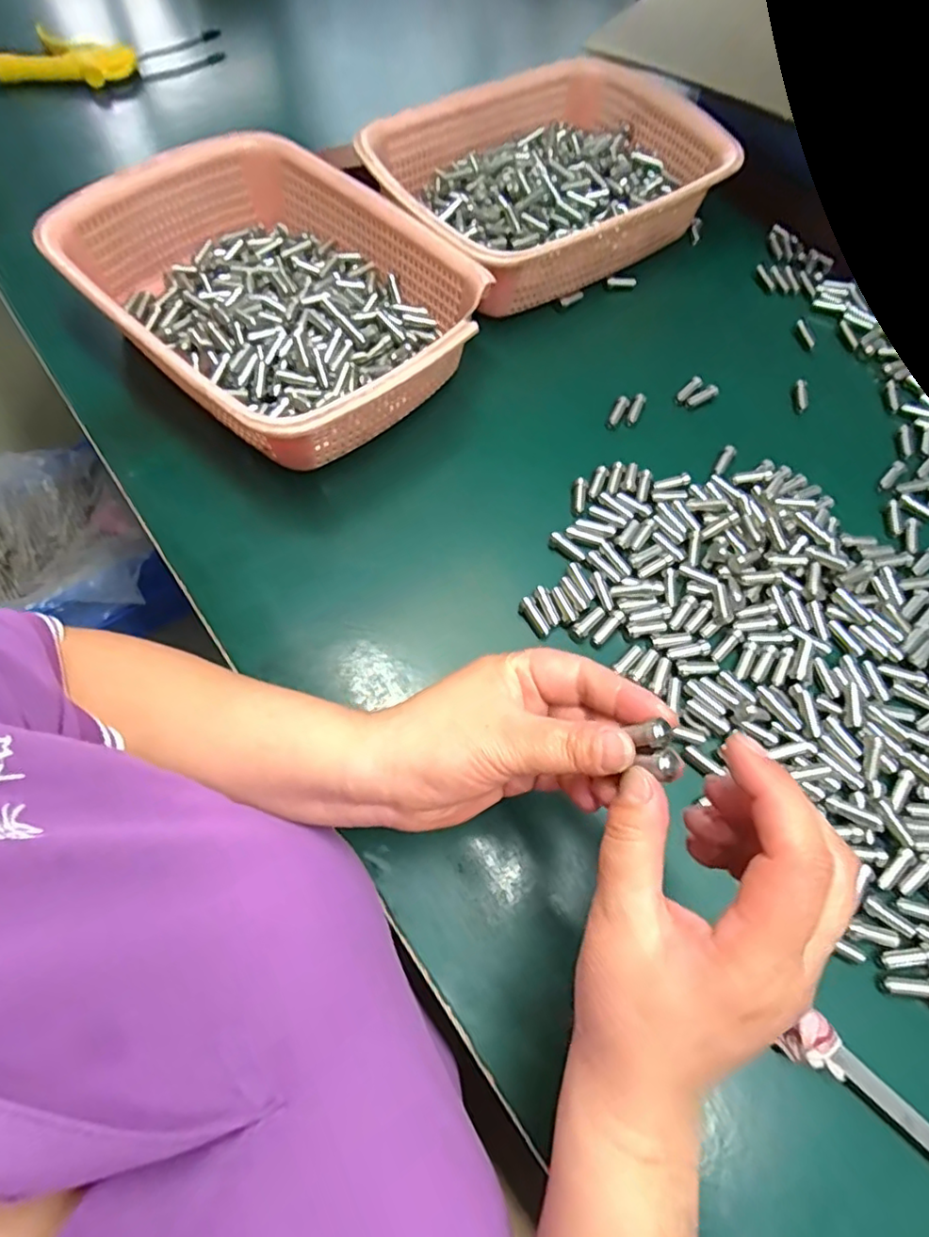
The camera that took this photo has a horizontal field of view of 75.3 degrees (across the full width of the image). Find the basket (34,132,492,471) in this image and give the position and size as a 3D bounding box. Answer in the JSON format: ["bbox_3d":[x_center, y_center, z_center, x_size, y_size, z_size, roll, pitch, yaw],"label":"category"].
[{"bbox_3d":[-0.135,-0.236,0.451,0.286,0.081,0.216,40,69,17],"label":"basket"}]

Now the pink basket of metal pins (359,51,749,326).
[{"bbox_3d":[0.077,-0.382,0.531,0.309,0.073,0.211,-34,69,-17],"label":"pink basket of metal pins"}]

